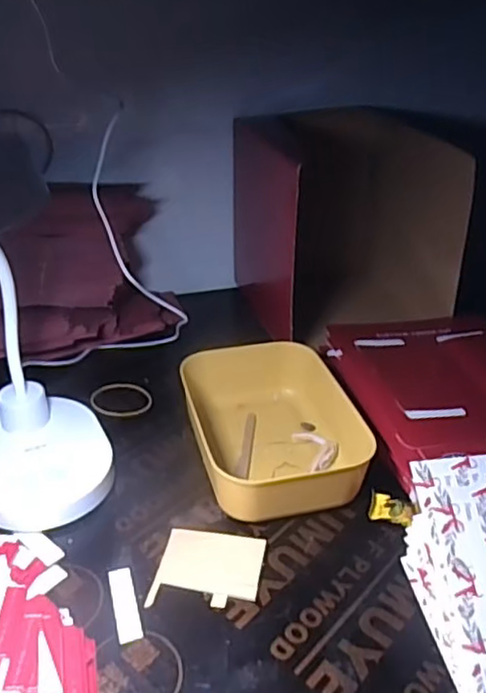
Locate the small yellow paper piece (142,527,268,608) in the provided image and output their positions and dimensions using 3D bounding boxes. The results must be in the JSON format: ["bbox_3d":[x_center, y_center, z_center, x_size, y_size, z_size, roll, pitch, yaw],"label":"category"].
[{"bbox_3d":[-0.024,0.168,0.476,0.077,0.004,0.068,4,33,9],"label":"small yellow paper piece"}]

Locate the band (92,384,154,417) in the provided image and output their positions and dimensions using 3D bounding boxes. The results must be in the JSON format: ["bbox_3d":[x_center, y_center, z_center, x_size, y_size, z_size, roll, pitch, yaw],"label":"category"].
[{"bbox_3d":[-0.129,0.054,0.668,0.062,0.004,0.057,-6,32,-12],"label":"band"}]

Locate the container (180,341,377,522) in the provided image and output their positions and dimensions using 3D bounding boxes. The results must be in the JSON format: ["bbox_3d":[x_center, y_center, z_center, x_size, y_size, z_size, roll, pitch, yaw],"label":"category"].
[{"bbox_3d":[0.026,0.071,0.583,0.130,0.061,0.199,-9,32,-16],"label":"container"}]

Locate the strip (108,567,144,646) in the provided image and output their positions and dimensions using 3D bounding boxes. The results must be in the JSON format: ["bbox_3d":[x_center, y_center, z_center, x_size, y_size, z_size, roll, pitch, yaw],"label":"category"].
[{"bbox_3d":[-0.084,0.182,0.449,0.017,0.004,0.062,-9,32,-15],"label":"strip"}]

